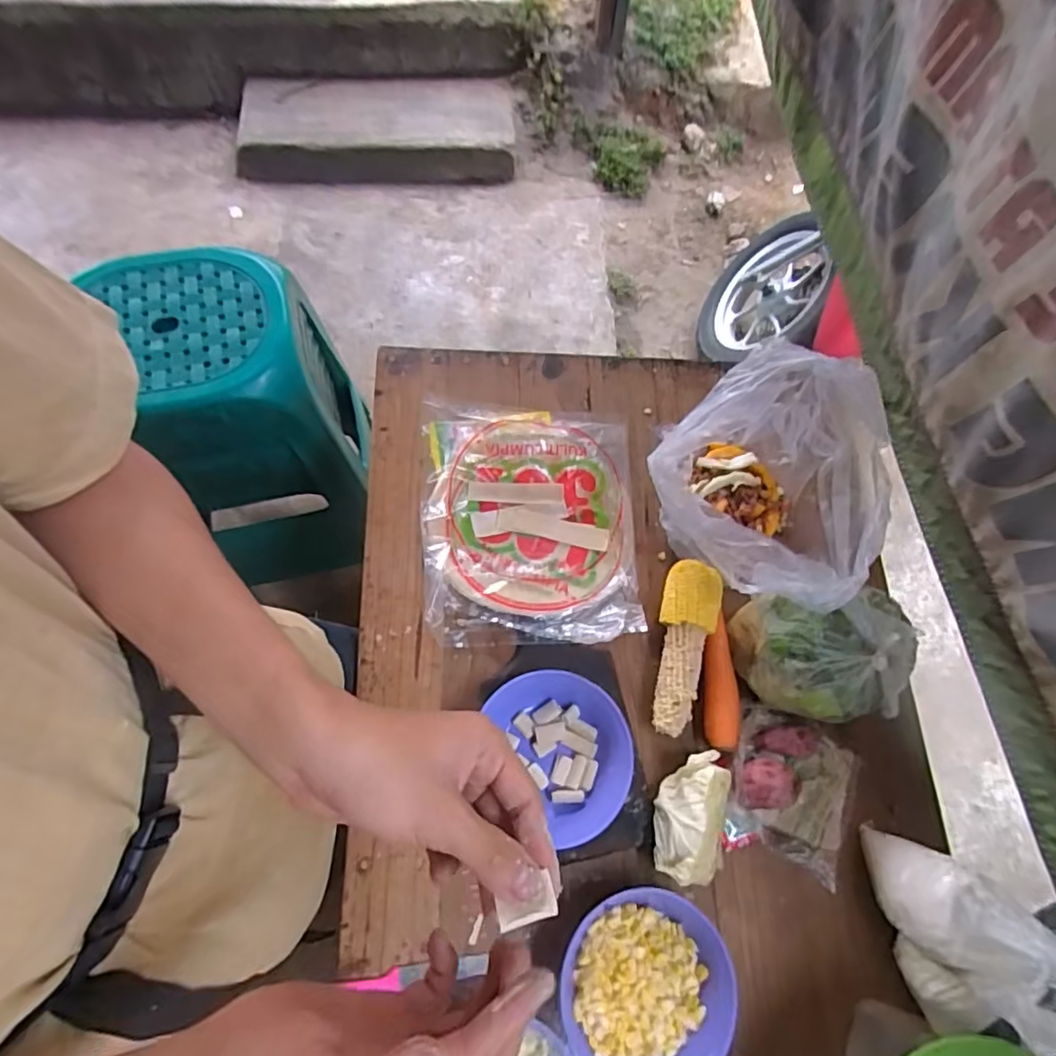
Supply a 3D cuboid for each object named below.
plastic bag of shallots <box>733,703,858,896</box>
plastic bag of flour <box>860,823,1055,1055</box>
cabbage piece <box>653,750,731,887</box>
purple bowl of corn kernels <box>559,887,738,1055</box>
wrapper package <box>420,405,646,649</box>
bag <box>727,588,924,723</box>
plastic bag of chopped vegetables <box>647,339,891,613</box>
[{"bbox_3d":[0.260,0.255,0.582,0.132,0.057,0.127,24,68,7],"label":"plastic bag of shallots"},{"bbox_3d":[0.373,0.336,0.489,0.085,0.181,0.150,-18,70,-11],"label":"plastic bag of flour"},{"bbox_3d":[0.150,0.260,0.545,0.062,0.046,0.113,11,67,1],"label":"cabbage piece"},{"bbox_3d":[0.103,0.389,0.508,0.140,0.045,0.144,1,67,-3],"label":"purple bowl of corn kernels"},{"bbox_3d":[0.004,-0.006,0.647,0.224,0.032,0.252,1,70,-8],"label":"wrapper package"},{"bbox_3d":[0.293,0.124,0.586,0.153,0.084,0.121,2,67,-3],"label":"bag"},{"bbox_3d":[0.249,-0.037,0.599,0.216,0.202,0.209,-38,74,-17],"label":"plastic bag of chopped vegetables"}]

